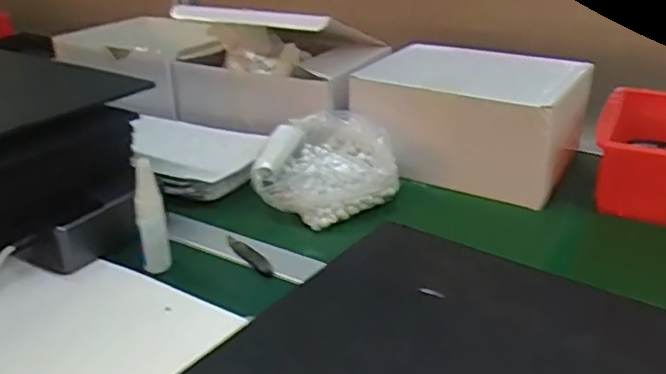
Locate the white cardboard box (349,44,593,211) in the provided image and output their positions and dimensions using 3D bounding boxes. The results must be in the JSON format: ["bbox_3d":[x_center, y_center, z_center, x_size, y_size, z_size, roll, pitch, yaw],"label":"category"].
[{"bbox_3d":[0.166,-0.087,0.758,0.244,0.116,0.180,13,30,27],"label":"white cardboard box"}]

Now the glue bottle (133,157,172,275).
[{"bbox_3d":[-0.166,0.027,0.558,0.026,0.106,0.021,-9,27,-14],"label":"glue bottle"}]

